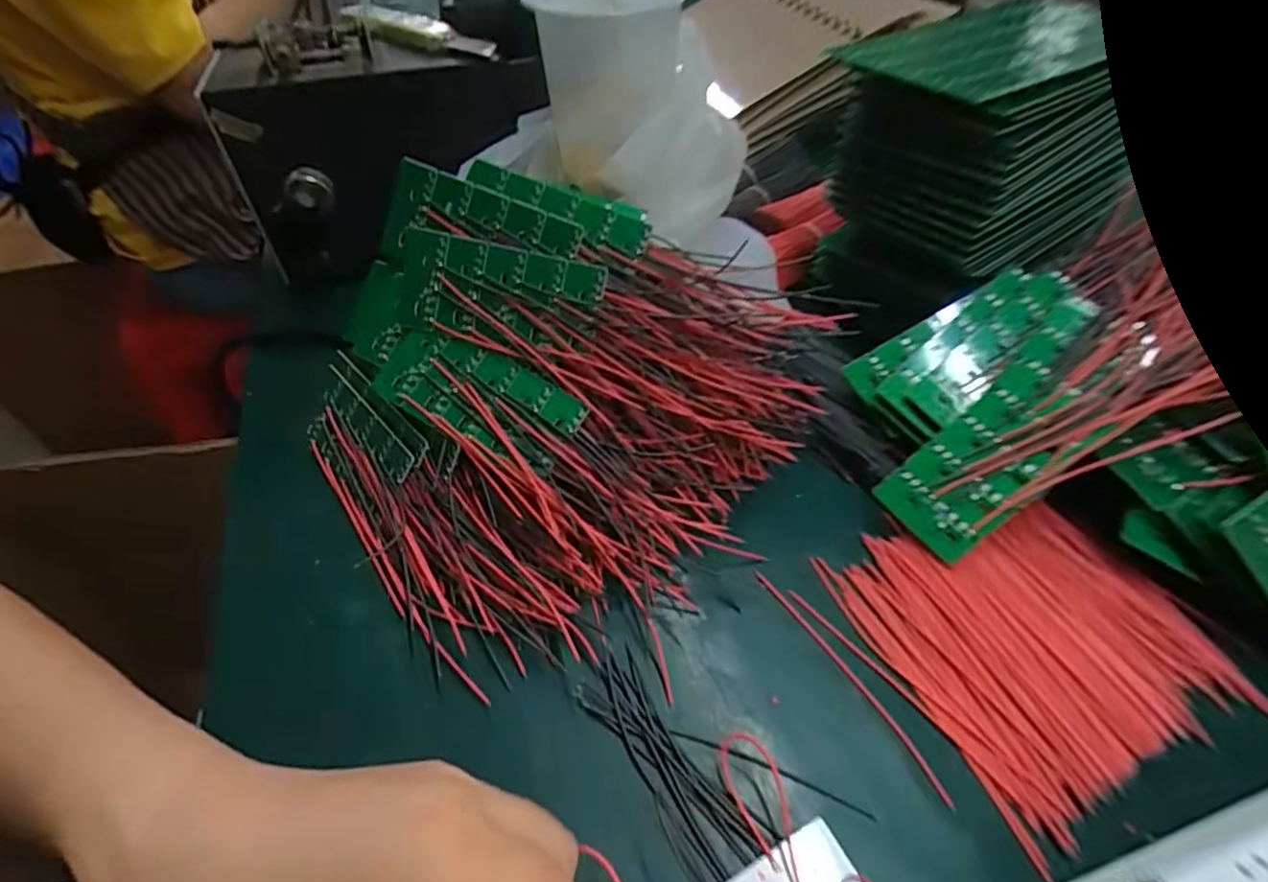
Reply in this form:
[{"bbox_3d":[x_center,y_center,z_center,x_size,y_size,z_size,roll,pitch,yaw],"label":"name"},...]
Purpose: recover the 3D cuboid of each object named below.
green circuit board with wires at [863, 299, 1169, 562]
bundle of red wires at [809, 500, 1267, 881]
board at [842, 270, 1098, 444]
[{"bbox_3d":[0.182,-0.006,0.294,0.137,0.008,0.050,-44,54,0],"label":"green circuit board with wires"},{"bbox_3d":[0.172,0.081,0.270,0.126,0.012,0.124,-19,49,-14],"label":"bundle of red wires"},{"bbox_3d":[0.173,-0.050,0.328,0.104,0.011,0.063,-38,47,5],"label":"board"}]

